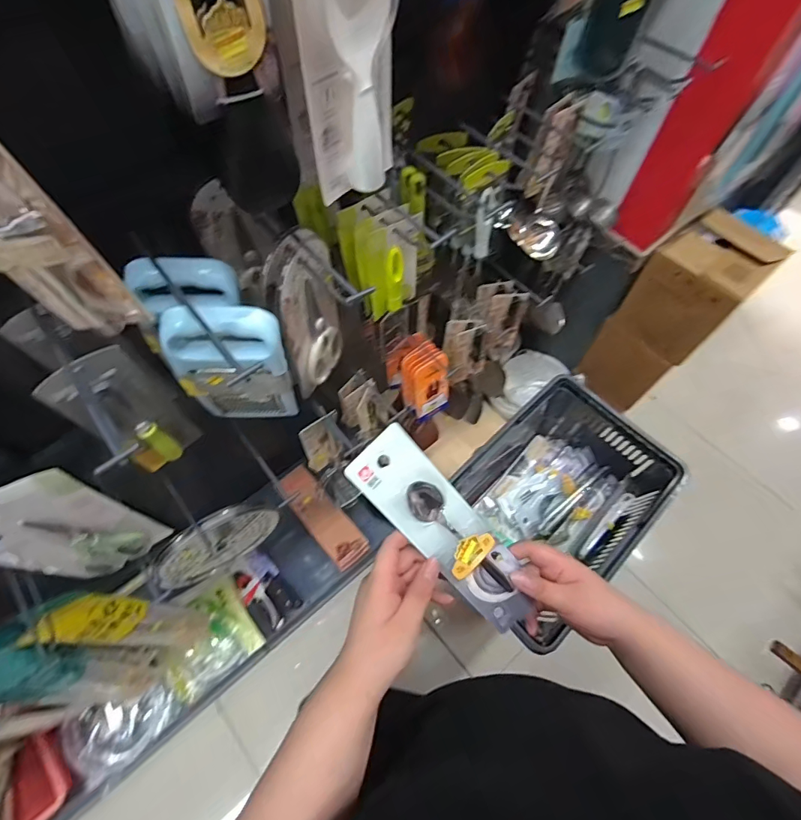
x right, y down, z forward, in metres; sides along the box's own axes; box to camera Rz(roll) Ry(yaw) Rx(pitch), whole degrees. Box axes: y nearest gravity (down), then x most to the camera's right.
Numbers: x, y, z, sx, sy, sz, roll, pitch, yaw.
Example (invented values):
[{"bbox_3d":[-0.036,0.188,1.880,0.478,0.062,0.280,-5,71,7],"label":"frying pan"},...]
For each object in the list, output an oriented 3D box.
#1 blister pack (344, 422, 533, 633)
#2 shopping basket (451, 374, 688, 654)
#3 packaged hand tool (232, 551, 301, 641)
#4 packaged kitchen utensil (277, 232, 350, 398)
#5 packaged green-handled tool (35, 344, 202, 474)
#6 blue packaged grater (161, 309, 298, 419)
[{"bbox_3d":[0.053,0.121,0.428,0.067,0.034,0.241,-45,105,-20],"label":"blister pack"},{"bbox_3d":[0.297,0.191,0.948,0.443,0.193,0.329,-38,69,-18],"label":"shopping basket"},{"bbox_3d":[-0.392,0.515,1.292,0.133,0.038,0.231,-27,64,-37],"label":"packaged hand tool"},{"bbox_3d":[-0.120,-0.131,0.646,0.033,0.249,0.126,18,64,8],"label":"packaged kitchen utensil"},{"bbox_3d":[-0.337,0.006,0.571,0.024,0.254,0.091,34,68,15],"label":"packaged green-handled tool"},{"bbox_3d":[-0.207,-0.035,0.581,0.143,0.262,0.046,-7,63,-4],"label":"blue packaged grater"}]

